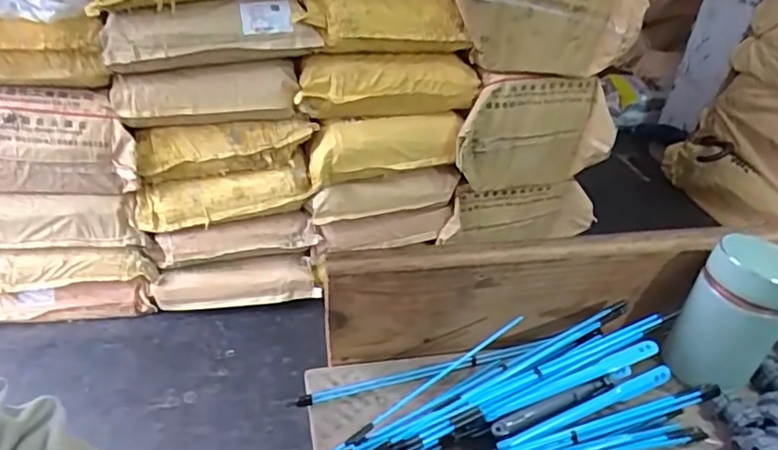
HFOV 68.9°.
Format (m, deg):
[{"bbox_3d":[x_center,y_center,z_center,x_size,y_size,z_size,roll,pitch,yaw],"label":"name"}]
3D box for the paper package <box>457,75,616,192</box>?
[{"bbox_3d":[0.372,-0.213,1.431,0.411,0.294,0.087,-4,36,-13],"label":"paper package"}]

